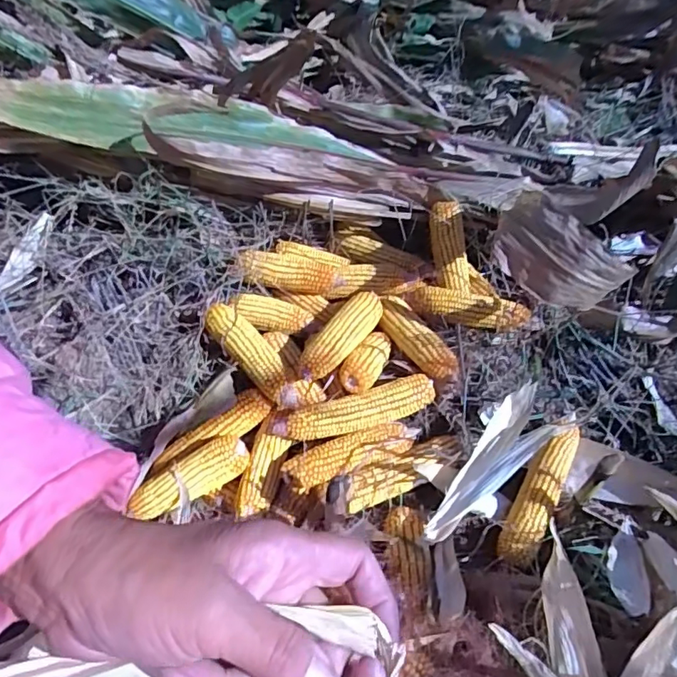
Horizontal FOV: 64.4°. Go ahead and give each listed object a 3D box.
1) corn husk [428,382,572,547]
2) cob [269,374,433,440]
[{"bbox_3d":[0.195,0.161,0.670,0.079,0.056,0.243,35,69,27],"label":"corn husk"},{"bbox_3d":[0.021,0.092,0.708,0.215,0.040,0.050,-8,48,-9],"label":"cob"}]

